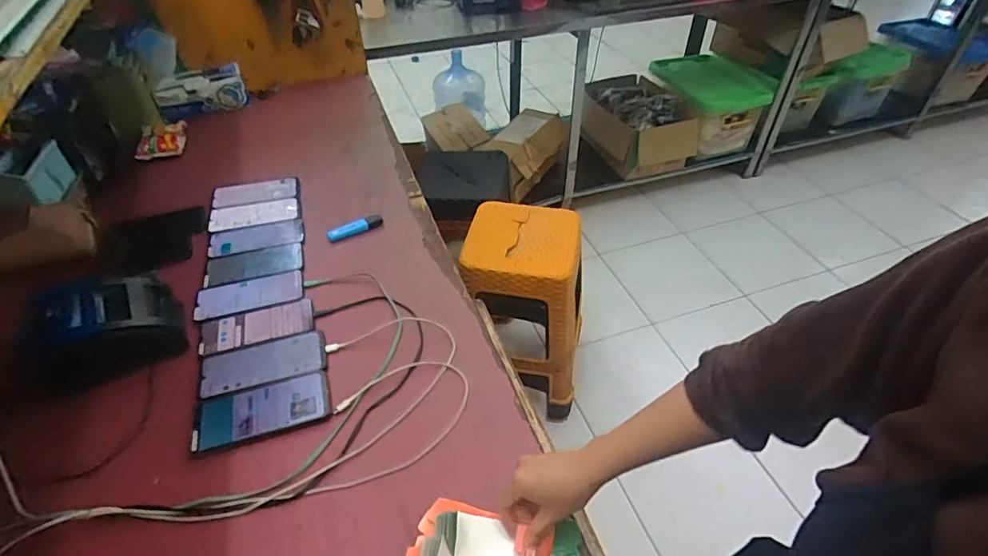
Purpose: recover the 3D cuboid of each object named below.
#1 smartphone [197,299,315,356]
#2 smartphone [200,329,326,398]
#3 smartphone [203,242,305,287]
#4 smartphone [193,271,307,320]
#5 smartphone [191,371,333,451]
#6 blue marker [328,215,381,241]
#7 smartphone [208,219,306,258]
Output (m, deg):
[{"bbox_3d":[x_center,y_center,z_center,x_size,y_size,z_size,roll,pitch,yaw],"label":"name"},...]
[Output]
[{"bbox_3d":[-0.362,0.073,0.771,0.163,0.010,0.067,-13,45,-12],"label":"smartphone"},{"bbox_3d":[-0.327,0.119,0.715,0.169,0.010,0.076,-12,45,-11],"label":"smartphone"},{"bbox_3d":[-0.413,-0.024,0.870,0.160,0.010,0.076,-9,45,-8],"label":"smartphone"},{"bbox_3d":[-0.394,0.024,0.815,0.163,0.007,0.073,-11,45,-10],"label":"smartphone"},{"bbox_3d":[-0.306,0.171,0.665,0.168,0.014,0.079,-13,45,-11],"label":"smartphone"},{"bbox_3d":[-0.261,-0.095,0.944,0.104,0.023,0.018,-24,49,-22],"label":"blue marker"},{"bbox_3d":[-0.436,-0.076,0.920,0.160,0.004,0.084,-13,45,-12],"label":"smartphone"}]

